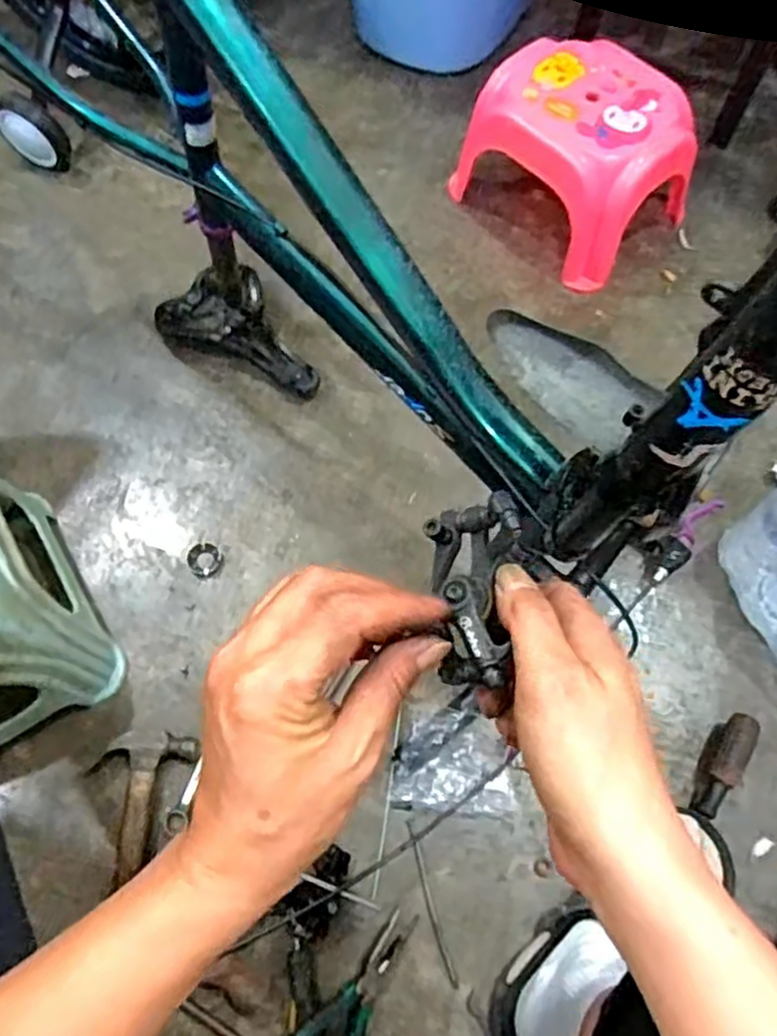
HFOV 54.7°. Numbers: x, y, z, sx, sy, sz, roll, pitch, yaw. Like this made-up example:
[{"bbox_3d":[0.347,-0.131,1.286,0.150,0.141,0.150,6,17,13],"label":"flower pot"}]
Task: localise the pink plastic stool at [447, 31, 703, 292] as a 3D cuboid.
[{"bbox_3d":[0.266,-0.486,1.021,0.221,0.167,0.289,-39,73,-15],"label":"pink plastic stool"}]

